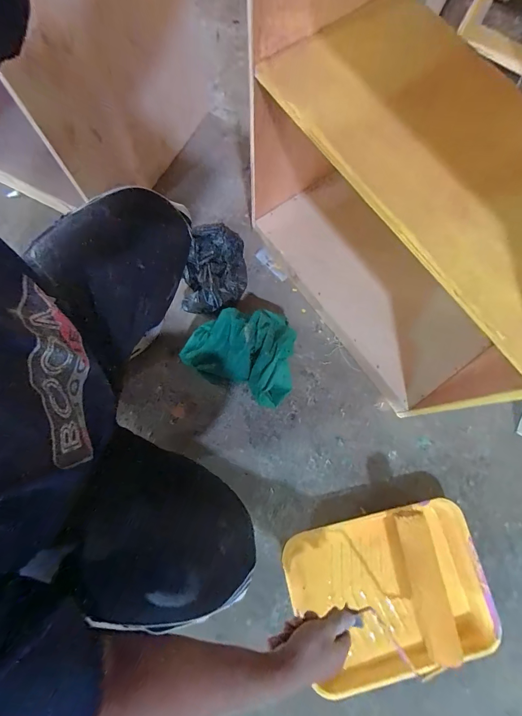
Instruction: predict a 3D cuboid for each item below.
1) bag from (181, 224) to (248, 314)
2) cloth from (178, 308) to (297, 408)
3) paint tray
[{"bbox_3d":[-0.121,-0.234,0.829,0.162,0.086,0.251,-7,78,-3],"label":"bag"},{"bbox_3d":[-0.034,-0.022,0.767,0.262,0.118,0.198,28,78,4],"label":"cloth"},{"bbox_3d":[0.261,0.463,0.665,0.399,0.093,0.289,-15,76,-5],"label":"paint tray"}]

